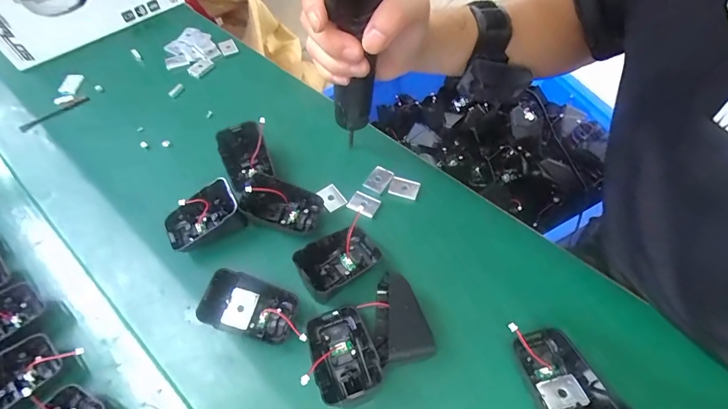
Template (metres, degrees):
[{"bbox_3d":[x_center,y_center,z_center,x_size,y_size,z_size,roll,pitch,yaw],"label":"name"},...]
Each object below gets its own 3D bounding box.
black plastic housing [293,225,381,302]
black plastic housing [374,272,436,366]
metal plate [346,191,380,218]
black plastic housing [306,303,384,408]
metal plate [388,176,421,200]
[{"bbox_3d":[-0.022,0.048,0.332,0.066,0.031,0.039,-28,61,-12],"label":"black plastic housing"},{"bbox_3d":[0.024,0.088,0.300,0.039,0.045,0.067,-17,59,-6],"label":"black plastic housing"},{"bbox_3d":[0.000,-0.001,0.374,0.028,0.004,0.021,25,64,18],"label":"metal plate"},{"bbox_3d":[-0.017,0.110,0.284,0.048,0.035,0.068,-22,60,-8],"label":"black plastic housing"},{"bbox_3d":[0.039,-0.017,0.382,0.028,0.004,0.021,16,62,13],"label":"metal plate"}]

